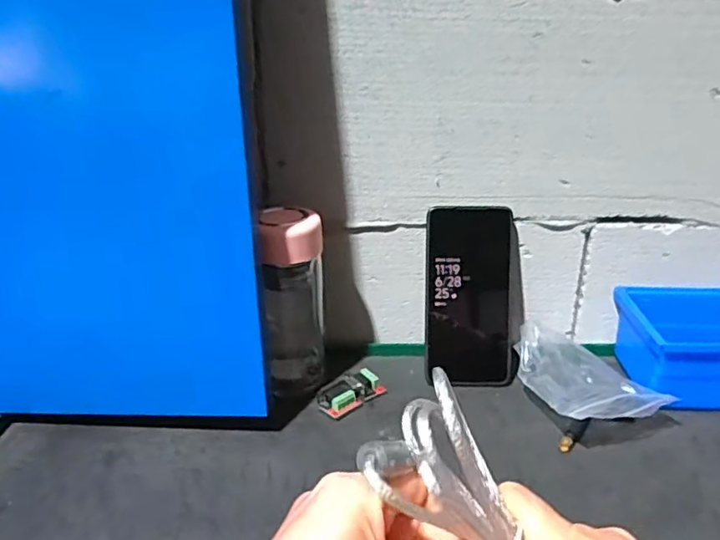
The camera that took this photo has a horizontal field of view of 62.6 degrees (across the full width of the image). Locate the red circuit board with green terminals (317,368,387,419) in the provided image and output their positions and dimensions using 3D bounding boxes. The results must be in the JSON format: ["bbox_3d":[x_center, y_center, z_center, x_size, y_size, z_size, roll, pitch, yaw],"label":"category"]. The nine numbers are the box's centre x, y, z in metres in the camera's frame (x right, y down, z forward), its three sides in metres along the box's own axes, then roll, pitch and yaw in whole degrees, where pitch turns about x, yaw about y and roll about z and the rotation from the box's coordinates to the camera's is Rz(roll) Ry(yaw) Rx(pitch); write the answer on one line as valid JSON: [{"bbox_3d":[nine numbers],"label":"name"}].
[{"bbox_3d":[-0.008,0.108,0.519,0.058,0.017,0.033,-19,29,-37],"label":"red circuit board with green terminals"}]

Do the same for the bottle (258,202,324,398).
[{"bbox_3d":[-0.056,0.033,0.509,0.053,0.163,0.059,-4,23,-9],"label":"bottle"}]

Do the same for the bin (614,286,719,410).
[{"bbox_3d":[0.308,0.072,0.527,0.136,0.072,0.108,3,23,7],"label":"bin"}]

